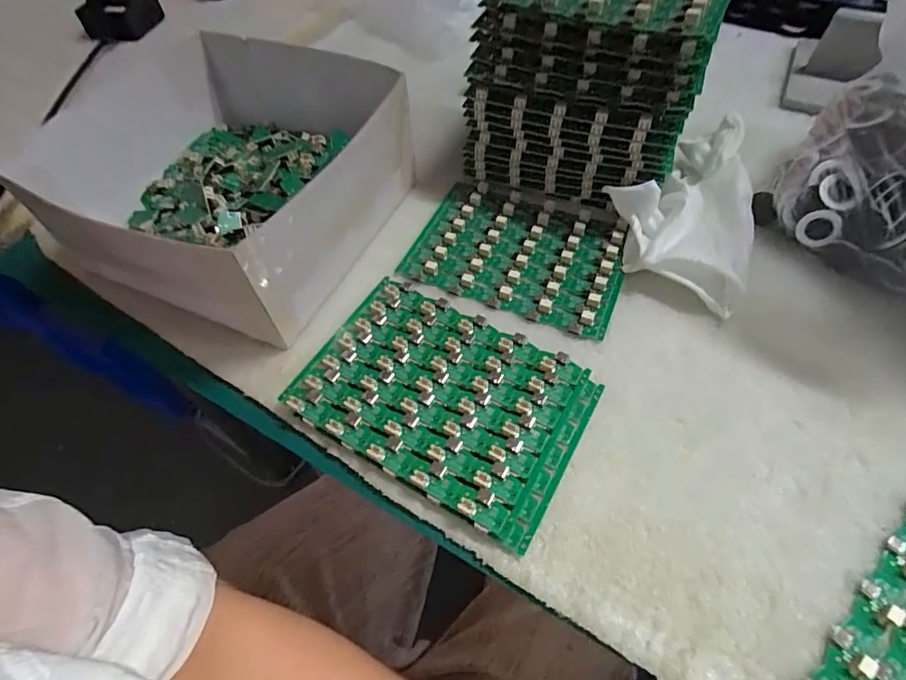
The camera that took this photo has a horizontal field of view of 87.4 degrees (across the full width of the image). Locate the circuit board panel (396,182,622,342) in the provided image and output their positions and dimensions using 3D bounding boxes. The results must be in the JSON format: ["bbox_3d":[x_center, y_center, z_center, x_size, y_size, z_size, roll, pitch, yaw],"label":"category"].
[{"bbox_3d":[0.053,-0.072,0.369,0.153,0.008,0.122,19,59,13],"label":"circuit board panel"}]

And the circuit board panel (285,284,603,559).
[{"bbox_3d":[-0.005,0.033,0.296,0.168,0.015,0.117,25,61,17],"label":"circuit board panel"}]

